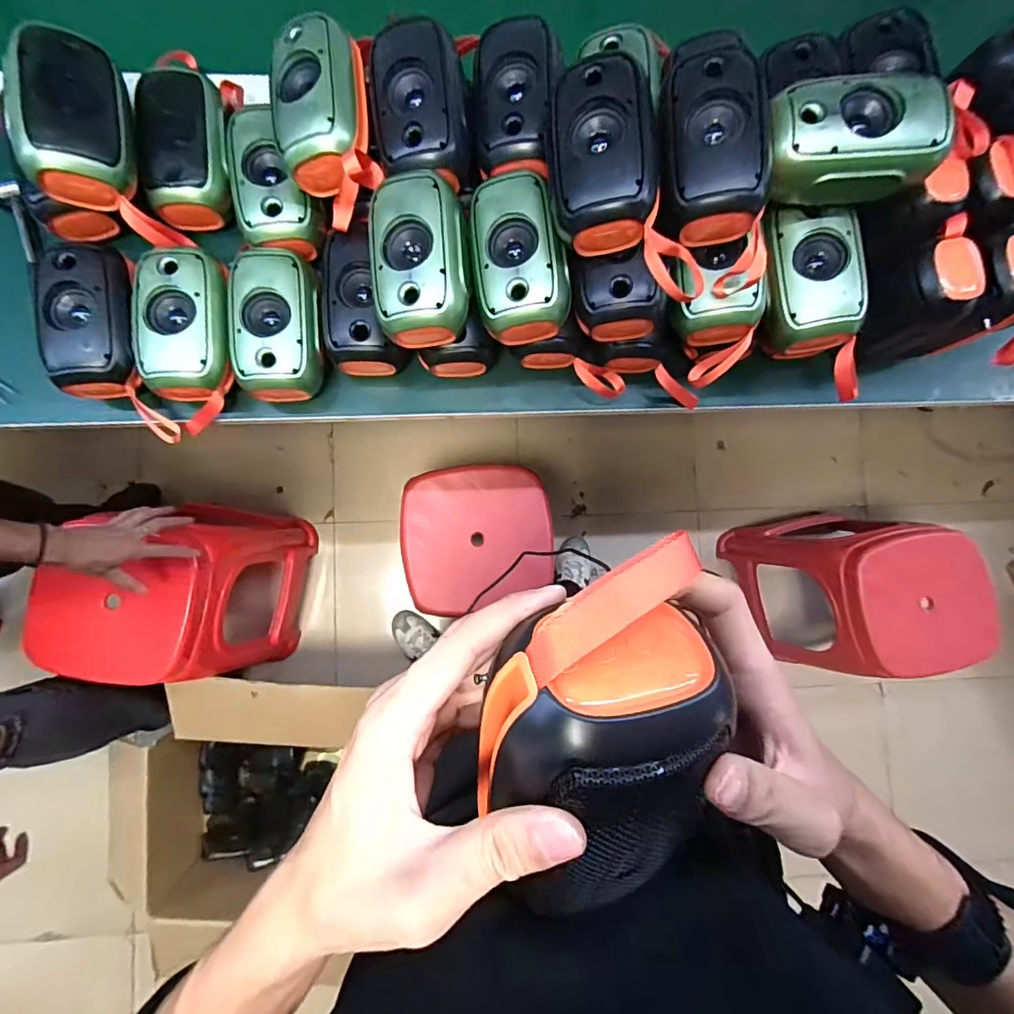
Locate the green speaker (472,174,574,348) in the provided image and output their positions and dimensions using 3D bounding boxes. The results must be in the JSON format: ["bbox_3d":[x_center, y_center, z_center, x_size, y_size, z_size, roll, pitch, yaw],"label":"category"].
[{"bbox_3d":[0.007,-0.259,0.511,0.094,0.059,0.164,-12,87,-4],"label":"green speaker"}]

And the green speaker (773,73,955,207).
[{"bbox_3d":[0.324,-0.348,0.473,0.164,0.065,0.092,-3,86,-3],"label":"green speaker"}]

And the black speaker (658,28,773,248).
[{"bbox_3d":[0.188,-0.334,0.468,0.092,0.069,0.156,1,86,-3],"label":"black speaker"}]

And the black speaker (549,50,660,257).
[{"bbox_3d":[0.087,-0.320,0.460,0.098,0.056,0.158,-6,92,22],"label":"black speaker"}]

